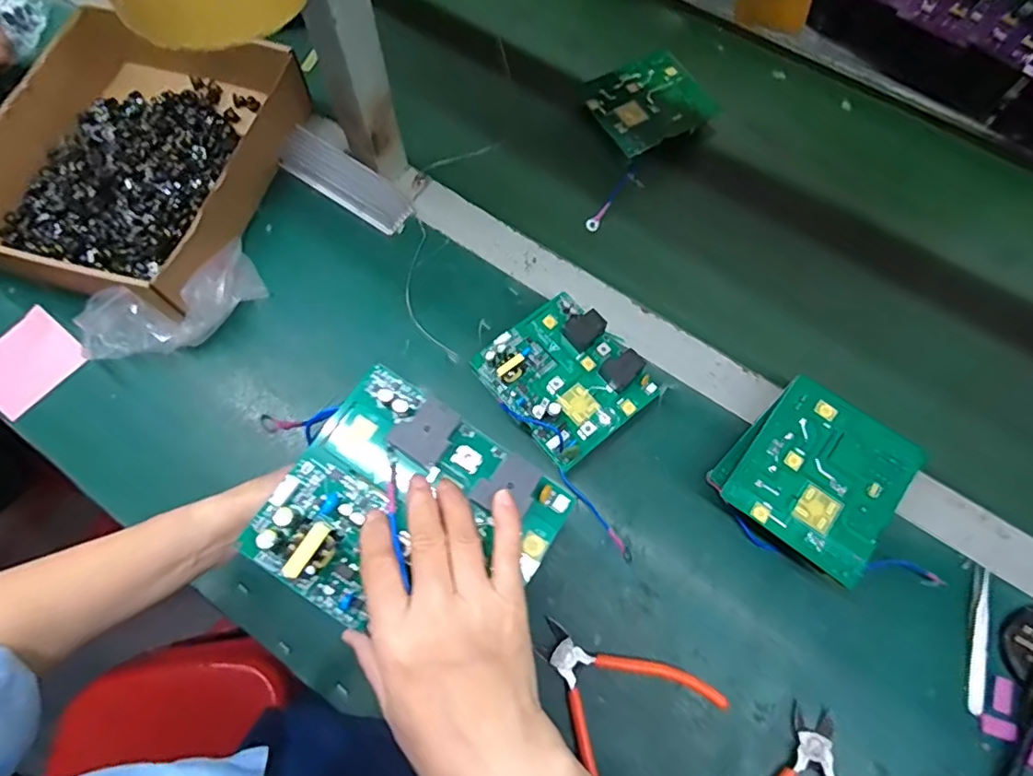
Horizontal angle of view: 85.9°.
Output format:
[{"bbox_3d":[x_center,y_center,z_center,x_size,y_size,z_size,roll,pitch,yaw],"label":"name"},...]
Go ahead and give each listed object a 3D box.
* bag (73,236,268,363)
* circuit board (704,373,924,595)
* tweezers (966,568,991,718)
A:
[{"bbox_3d":[-0.323,-0.077,0.516,0.166,0.064,0.065,-39,74,-13],"label":"bag"},{"bbox_3d":[0.247,0.075,0.470,0.122,0.052,0.131,36,74,12],"label":"circuit board"},{"bbox_3d":[0.373,0.203,0.448,0.014,0.010,0.109,17,71,6],"label":"tweezers"}]

